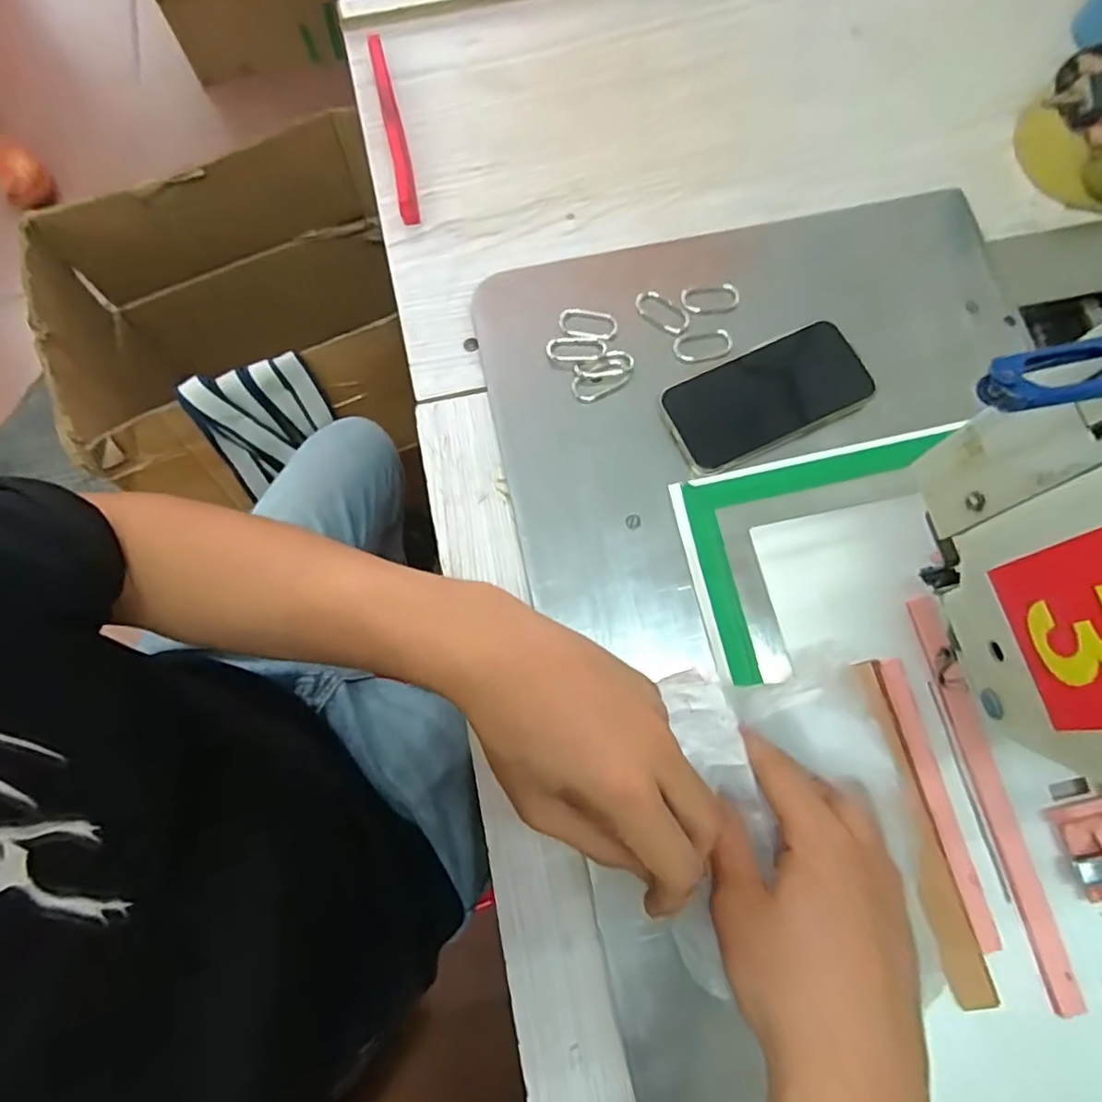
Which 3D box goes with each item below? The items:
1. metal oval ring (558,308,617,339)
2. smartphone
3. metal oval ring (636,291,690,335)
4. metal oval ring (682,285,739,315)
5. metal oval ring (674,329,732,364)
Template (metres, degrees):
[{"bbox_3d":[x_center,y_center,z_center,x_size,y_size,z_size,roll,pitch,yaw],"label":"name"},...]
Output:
[{"bbox_3d":[0.028,-0.172,0.476,0.044,0.004,0.023,9,74,3],"label":"metal oval ring"},{"bbox_3d":[0.155,-0.112,0.454,0.144,0.015,0.075,-21,75,-5],"label":"smartphone"},{"bbox_3d":[0.086,-0.183,0.480,0.044,0.005,0.023,33,77,10],"label":"metal oval ring"},{"bbox_3d":[0.122,-0.192,0.484,0.043,0.004,0.025,-6,74,-1],"label":"metal oval ring"},{"bbox_3d":[0.114,-0.153,0.472,0.042,0.005,0.024,-7,74,-1],"label":"metal oval ring"}]

